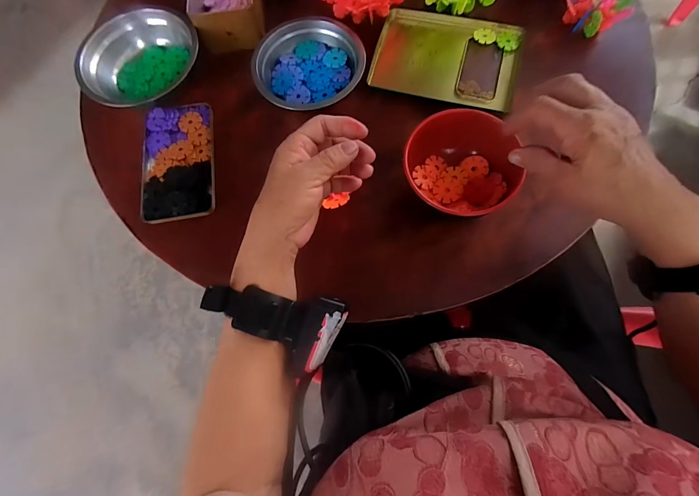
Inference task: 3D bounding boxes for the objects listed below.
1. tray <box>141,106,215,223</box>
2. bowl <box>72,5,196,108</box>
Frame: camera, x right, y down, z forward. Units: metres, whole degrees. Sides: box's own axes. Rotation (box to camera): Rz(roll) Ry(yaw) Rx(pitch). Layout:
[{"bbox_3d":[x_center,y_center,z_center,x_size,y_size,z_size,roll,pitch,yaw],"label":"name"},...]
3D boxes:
[{"bbox_3d":[-0.229,-0.118,0.428,0.094,0.015,0.166,-8,74,2],"label":"tray"},{"bbox_3d":[-0.285,-0.257,0.448,0.146,0.057,0.156,-1,74,4],"label":"bowl"}]

